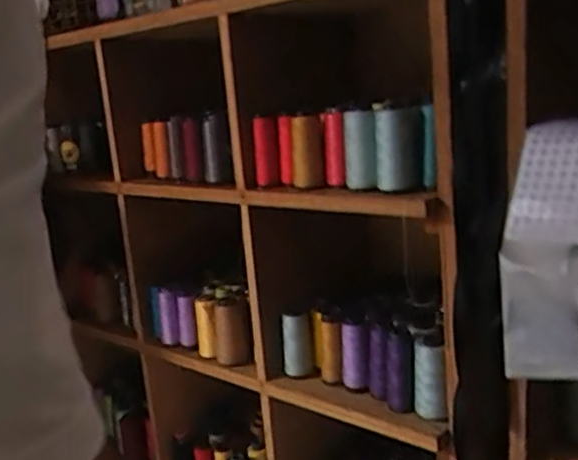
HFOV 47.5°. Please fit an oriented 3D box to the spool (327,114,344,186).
[{"bbox_3d":[0.064,-0.112,0.925,0.023,0.100,0.026,-4,12,2],"label":"spool"}]

